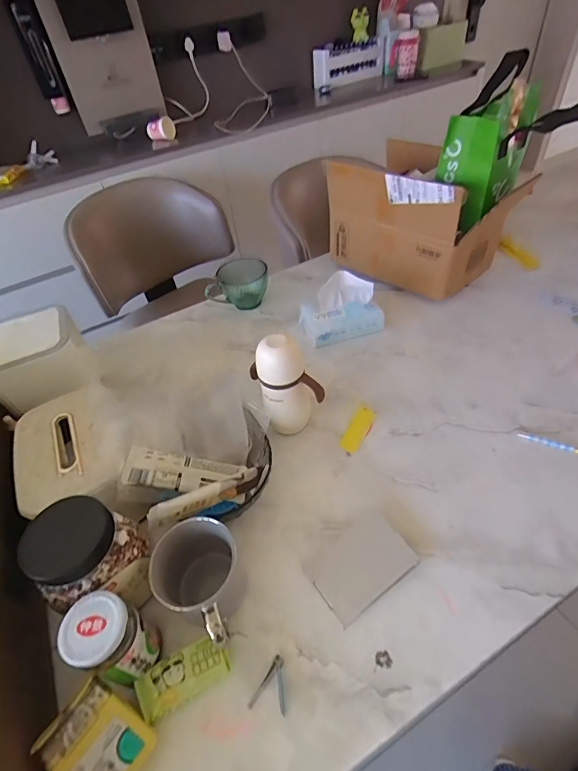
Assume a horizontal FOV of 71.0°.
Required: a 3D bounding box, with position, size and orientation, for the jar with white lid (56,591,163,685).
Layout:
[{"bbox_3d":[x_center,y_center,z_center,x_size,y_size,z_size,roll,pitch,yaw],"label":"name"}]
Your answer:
[{"bbox_3d":[-0.174,0.253,0.404,0.062,0.100,0.058,-4,46,4],"label":"jar with white lid"}]

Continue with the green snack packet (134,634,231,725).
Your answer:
[{"bbox_3d":[-0.108,0.300,0.419,0.089,0.019,0.042,-26,48,-16],"label":"green snack packet"}]

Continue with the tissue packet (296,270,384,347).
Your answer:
[{"bbox_3d":[0.100,-0.147,0.765,0.146,0.090,0.091,-15,47,-7],"label":"tissue packet"}]

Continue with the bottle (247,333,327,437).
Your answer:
[{"bbox_3d":[-0.003,-0.001,0.588,0.083,0.168,0.083,-21,47,-12],"label":"bottle"}]

